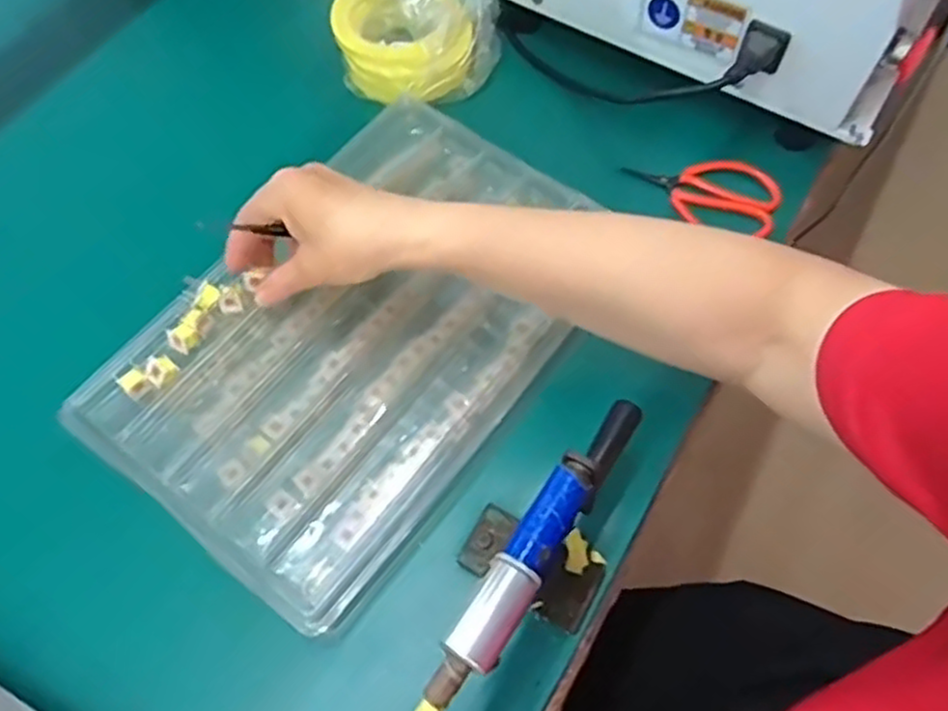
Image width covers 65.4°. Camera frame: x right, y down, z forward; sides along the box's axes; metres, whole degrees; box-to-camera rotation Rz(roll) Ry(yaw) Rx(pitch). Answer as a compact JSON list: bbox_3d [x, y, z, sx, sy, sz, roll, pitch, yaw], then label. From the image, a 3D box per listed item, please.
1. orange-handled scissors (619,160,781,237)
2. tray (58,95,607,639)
[{"bbox_3d":[0.173,-0.127,0.563,0.113,0.015,0.057,14,63,7],"label":"orange-handled scissors"},{"bbox_3d":[-0.072,-0.020,0.481,0.217,0.038,0.320,34,67,14],"label":"tray"}]

